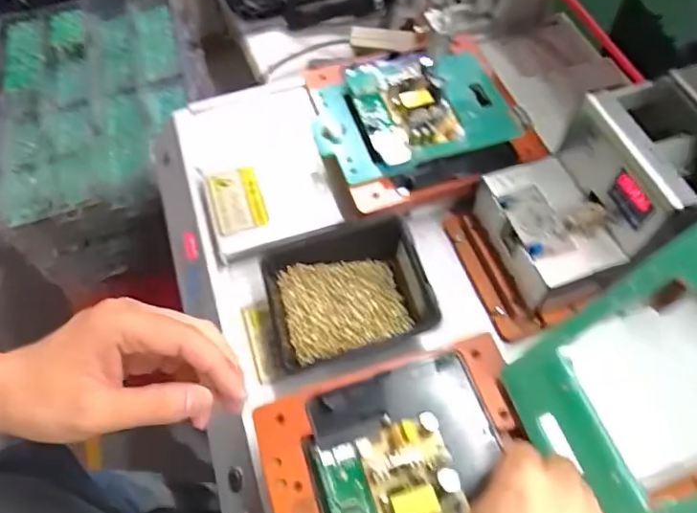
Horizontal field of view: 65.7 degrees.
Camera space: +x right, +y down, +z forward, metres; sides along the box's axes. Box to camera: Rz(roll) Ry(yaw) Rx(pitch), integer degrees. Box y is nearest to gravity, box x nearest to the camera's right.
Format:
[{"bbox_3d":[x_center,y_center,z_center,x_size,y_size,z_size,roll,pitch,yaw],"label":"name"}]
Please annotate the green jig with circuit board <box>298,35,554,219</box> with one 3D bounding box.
[{"bbox_3d":[0.066,-0.148,0.548,0.198,0.038,0.202,-16,60,-6],"label":"green jig with circuit board"}]

